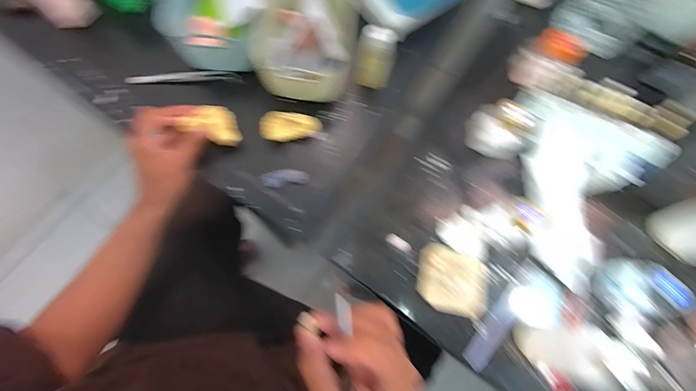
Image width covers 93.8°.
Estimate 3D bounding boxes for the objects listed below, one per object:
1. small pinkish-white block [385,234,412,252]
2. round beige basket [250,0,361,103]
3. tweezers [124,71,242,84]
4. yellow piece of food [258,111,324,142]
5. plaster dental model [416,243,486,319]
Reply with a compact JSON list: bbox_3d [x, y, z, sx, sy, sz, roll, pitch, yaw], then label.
[{"bbox_3d":[0.060,0.055,0.385,0.031,0.004,0.013,30,76,4],"label":"small pinkish-white block"},{"bbox_3d":[-0.059,-0.235,0.476,0.145,0.076,0.166,0,76,-4],"label":"round beige basket"},{"bbox_3d":[-0.248,-0.180,0.497,0.164,0.016,0.014,-3,76,-5],"label":"tweezers"},{"bbox_3d":[-0.082,-0.100,0.469,0.086,0.029,0.030,-5,77,-15],"label":"yellow piece of food"},{"bbox_3d":[0.121,0.098,0.379,0.078,0.012,0.072,12,75,-1],"label":"plaster dental model"}]

